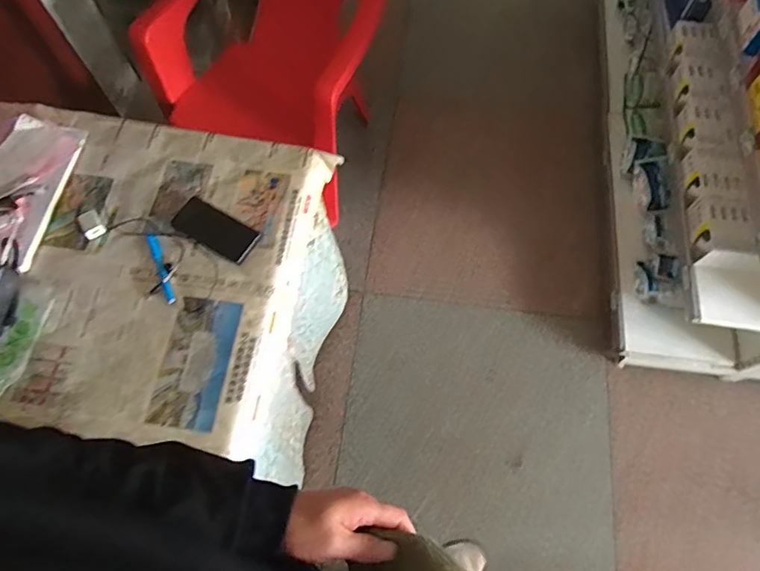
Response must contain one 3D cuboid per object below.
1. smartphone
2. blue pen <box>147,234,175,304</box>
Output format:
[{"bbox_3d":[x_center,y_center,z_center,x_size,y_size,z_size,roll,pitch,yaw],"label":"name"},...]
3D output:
[{"bbox_3d":[-0.295,-0.101,0.892,0.161,0.012,0.072,29,70,12],"label":"smartphone"},{"bbox_3d":[-0.382,-0.031,0.867,0.013,0.012,0.136,-22,69,-9],"label":"blue pen"}]

